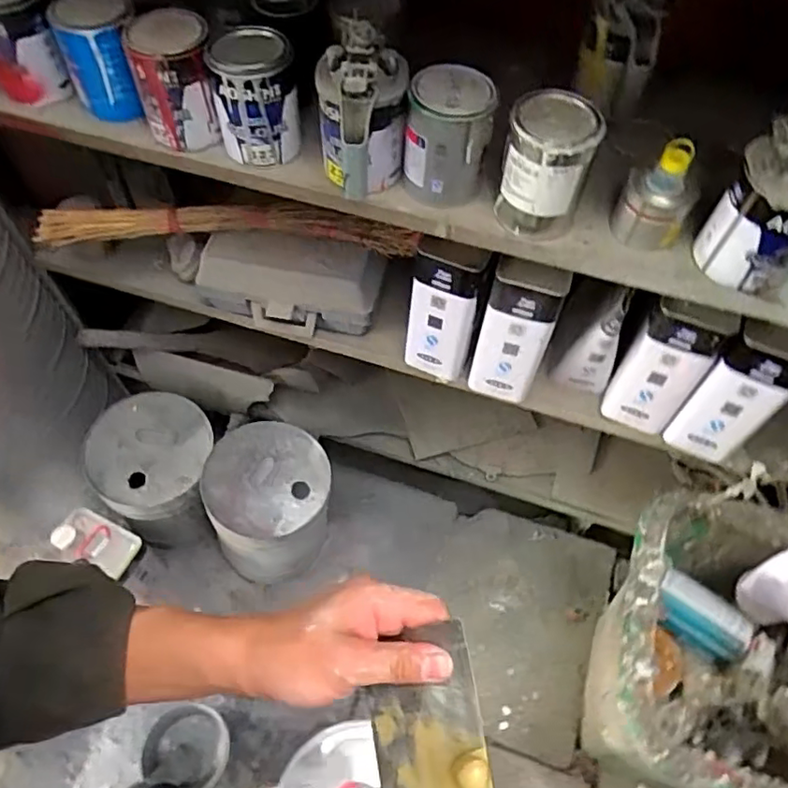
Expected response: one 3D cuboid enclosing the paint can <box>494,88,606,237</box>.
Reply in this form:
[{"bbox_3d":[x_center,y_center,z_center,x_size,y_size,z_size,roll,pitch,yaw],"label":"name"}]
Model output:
[{"bbox_3d":[0.185,-0.271,0.721,0.096,0.148,0.096,0,57,0],"label":"paint can"}]

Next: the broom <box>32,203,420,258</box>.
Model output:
[{"bbox_3d":[-0.271,-0.281,1.001,0.610,0.075,0.075,0,57,0],"label":"broom"}]

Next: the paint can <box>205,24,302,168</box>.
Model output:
[{"bbox_3d":[-0.176,-0.372,0.756,0.103,0.135,0.103,-7,57,-5],"label":"paint can"}]

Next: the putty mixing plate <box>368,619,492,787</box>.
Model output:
[{"bbox_3d":[0.017,0.199,0.322,0.072,0.014,0.128,-23,66,29],"label":"putty mixing plate"}]

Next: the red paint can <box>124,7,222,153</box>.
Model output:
[{"bbox_3d":[-0.276,-0.394,0.766,0.093,0.141,0.105,-11,58,-7],"label":"red paint can"}]

